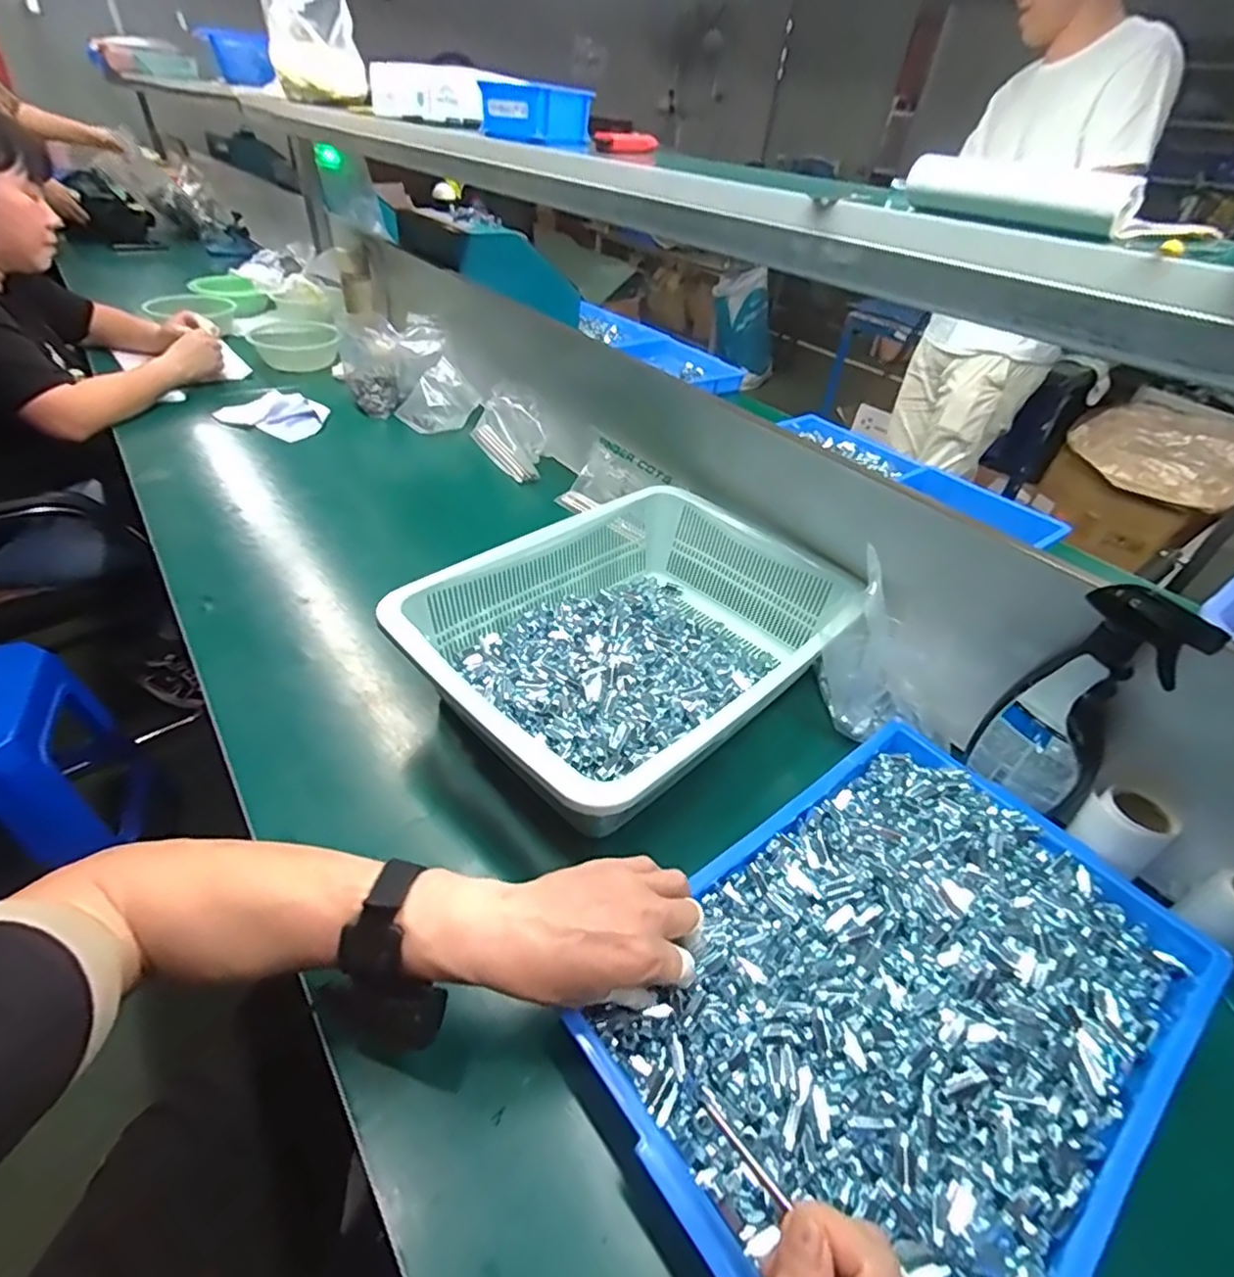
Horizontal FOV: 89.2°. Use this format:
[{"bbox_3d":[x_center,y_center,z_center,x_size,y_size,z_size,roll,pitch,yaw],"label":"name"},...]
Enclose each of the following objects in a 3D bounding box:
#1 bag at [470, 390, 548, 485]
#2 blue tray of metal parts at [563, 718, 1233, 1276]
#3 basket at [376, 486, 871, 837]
[{"bbox_3d":[-0.182,-0.363,1.095,0.078,0.098,0.217,-18,46,-26],"label":"bag"},{"bbox_3d":[0.205,0.238,0.439,0.417,0.040,0.280,-25,49,-32],"label":"blue tray of metal parts"},{"bbox_3d":[0.024,0.005,0.662,0.414,0.124,0.316,-28,51,-34],"label":"basket"}]

